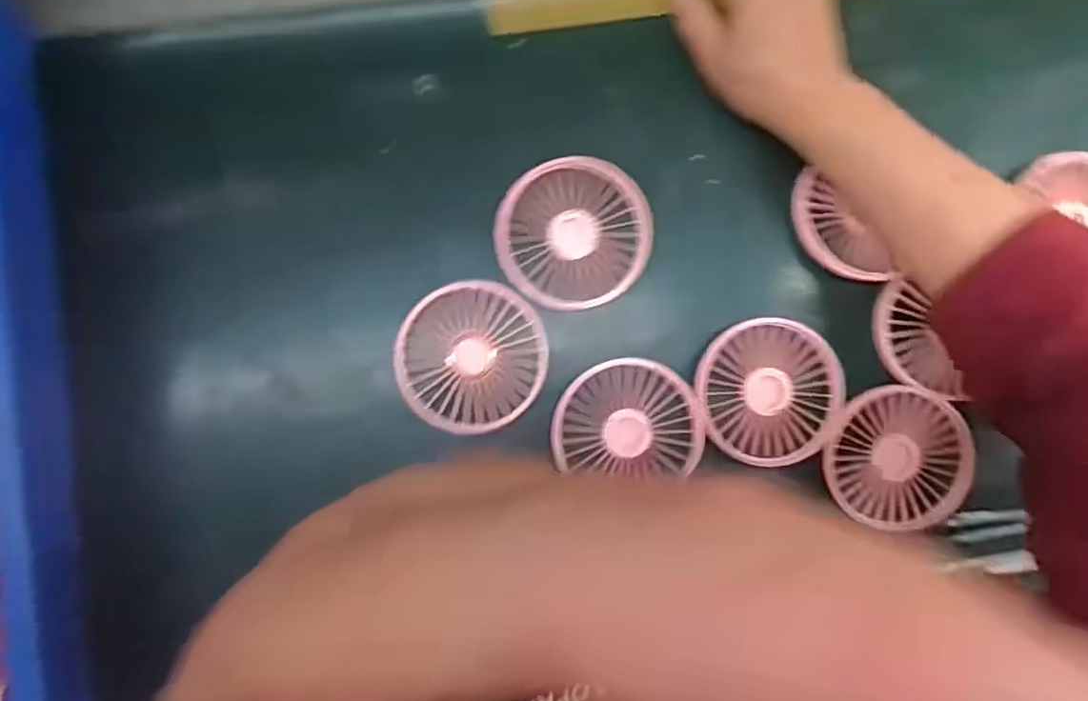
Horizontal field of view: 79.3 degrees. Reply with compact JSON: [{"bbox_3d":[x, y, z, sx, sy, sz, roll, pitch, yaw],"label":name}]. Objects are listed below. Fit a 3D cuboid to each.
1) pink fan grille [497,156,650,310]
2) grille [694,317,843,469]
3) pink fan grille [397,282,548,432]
[{"bbox_3d":[0.018,-0.071,0.395,0.090,0.009,0.088,-24,89,-3],"label":"pink fan grille"},{"bbox_3d":[0.138,0.025,0.402,0.089,0.006,0.087,0,88,-2],"label":"grille"},{"bbox_3d":[-0.043,0.003,0.387,0.086,0.010,0.085,0,88,-2],"label":"pink fan grille"}]

